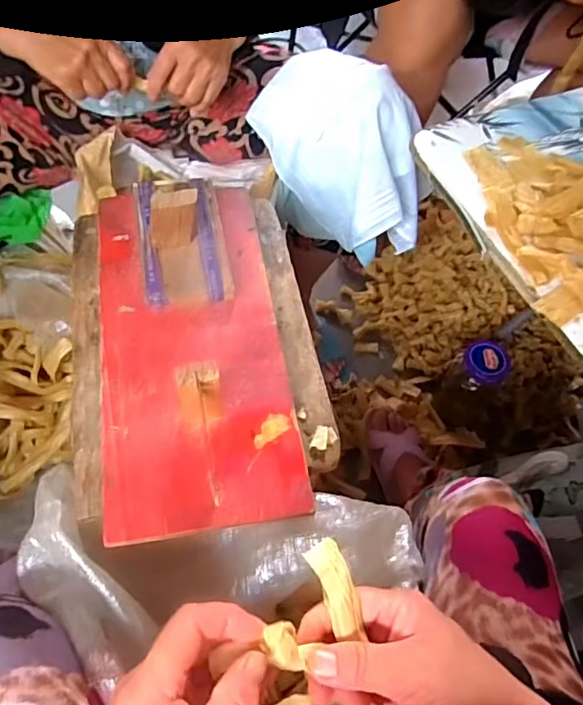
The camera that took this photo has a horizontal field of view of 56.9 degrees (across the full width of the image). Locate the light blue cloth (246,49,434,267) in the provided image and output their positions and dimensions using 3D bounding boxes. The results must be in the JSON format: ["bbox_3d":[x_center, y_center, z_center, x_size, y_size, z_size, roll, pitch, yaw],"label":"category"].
[{"bbox_3d":[0.072,-0.278,0.772,0.272,0.212,0.143,35,64,15],"label":"light blue cloth"}]

